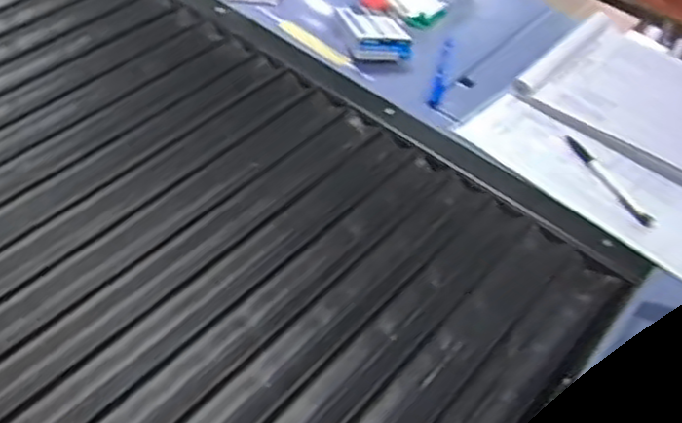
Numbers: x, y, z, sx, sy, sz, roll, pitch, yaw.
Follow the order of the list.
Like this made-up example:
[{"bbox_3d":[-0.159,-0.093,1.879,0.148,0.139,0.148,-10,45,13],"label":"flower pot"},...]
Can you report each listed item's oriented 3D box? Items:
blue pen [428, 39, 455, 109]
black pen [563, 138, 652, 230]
[{"bbox_3d":[0.125,-0.173,0.887,0.014,0.012,0.121,14,61,6],"label":"blue pen"},{"bbox_3d":[0.293,-0.035,0.791,0.018,0.008,0.149,-13,51,-18],"label":"black pen"}]

